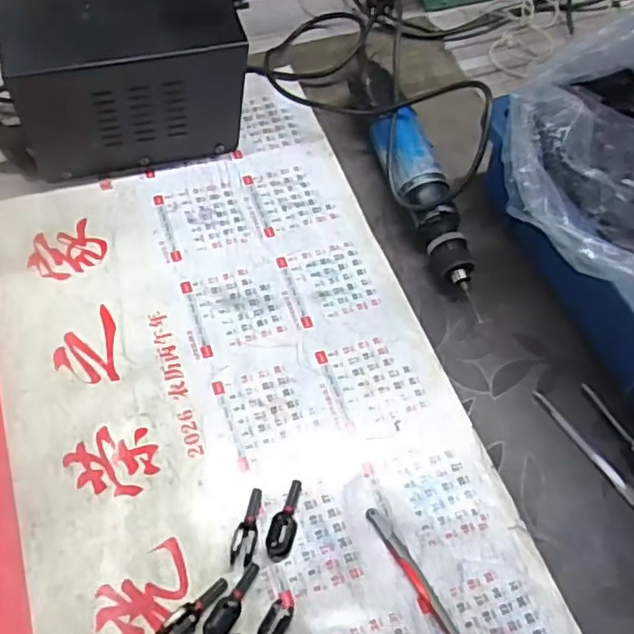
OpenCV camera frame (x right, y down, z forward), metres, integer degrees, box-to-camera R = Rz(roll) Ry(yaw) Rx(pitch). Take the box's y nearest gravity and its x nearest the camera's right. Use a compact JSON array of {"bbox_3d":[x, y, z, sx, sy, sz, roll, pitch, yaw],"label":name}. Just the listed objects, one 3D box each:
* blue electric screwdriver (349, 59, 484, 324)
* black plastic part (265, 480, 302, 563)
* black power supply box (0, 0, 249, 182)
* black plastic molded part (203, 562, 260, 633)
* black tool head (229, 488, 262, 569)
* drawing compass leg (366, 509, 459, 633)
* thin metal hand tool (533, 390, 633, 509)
[{"bbox_3d":[0.071,-0.112,0.493,0.040,0.043,0.243,-11,59,-12],"label":"blue electric screwdriver"},{"bbox_3d":[-0.018,0.116,0.373,0.015,0.010,0.045,13,57,4],"label":"black plastic part"},{"bbox_3d":[-0.139,-0.179,0.482,0.160,0.107,0.080,-13,59,-13],"label":"black power supply box"},{"bbox_3d":[-0.044,0.152,0.347,0.015,0.010,0.043,32,60,15],"label":"black plastic molded part"},{"bbox_3d":[-0.040,0.120,0.370,0.014,0.008,0.043,6,57,0],"label":"black tool head"},{"bbox_3d":[0.060,0.152,0.359,0.010,0.004,0.105,-24,62,-19],"label":"drawing compass leg"},{"bbox_3d":[0.176,0.089,0.407,0.007,0.005,0.109,-28,63,-20],"label":"thin metal hand tool"}]

